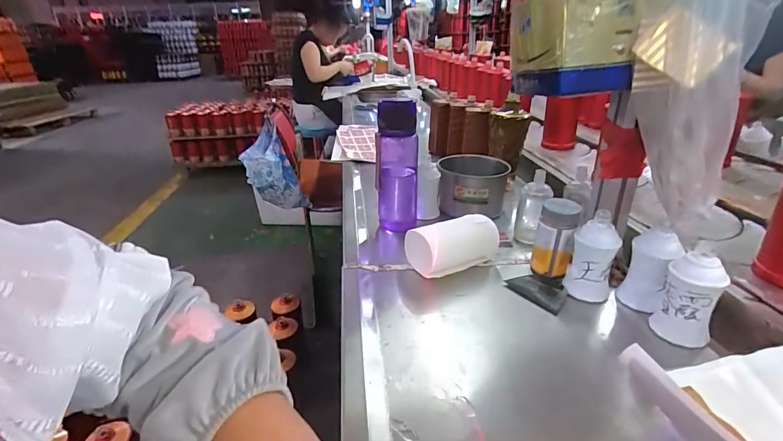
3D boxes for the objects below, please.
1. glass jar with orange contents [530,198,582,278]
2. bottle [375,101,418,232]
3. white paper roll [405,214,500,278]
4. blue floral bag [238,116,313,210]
[{"bbox_3d":[0.239,0.024,0.585,0.055,0.105,0.051,12,29,28],"label":"glass jar with orange contents"},{"bbox_3d":[0.011,-0.089,0.715,0.074,0.238,0.060,1,26,7],"label":"bottle"},{"bbox_3d":[0.094,0.040,0.620,0.134,0.068,0.064,-16,29,-26],"label":"white paper roll"},{"bbox_3d":[-0.421,-0.189,1.430,0.205,0.278,0.165,-12,27,-20],"label":"blue floral bag"}]

